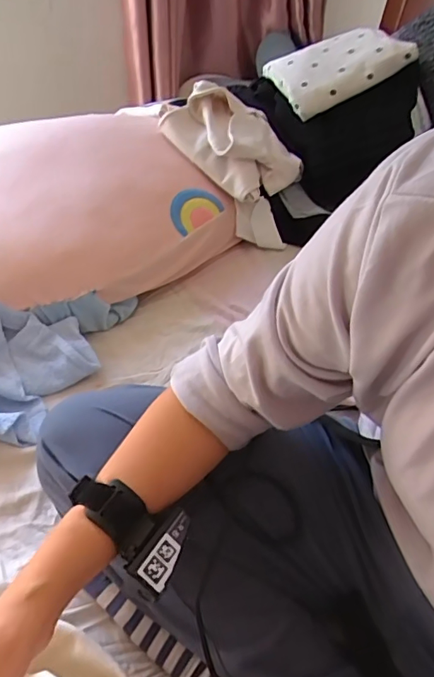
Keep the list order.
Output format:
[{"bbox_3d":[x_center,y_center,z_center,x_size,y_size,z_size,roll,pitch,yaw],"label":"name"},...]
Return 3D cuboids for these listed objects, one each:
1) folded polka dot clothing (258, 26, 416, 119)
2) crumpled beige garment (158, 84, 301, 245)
[{"bbox_3d":[0.214,-0.489,0.862,0.217,0.032,0.138,-23,66,4],"label":"folded polka dot clothing"},{"bbox_3d":[0.042,-0.312,0.869,0.238,0.193,0.171,33,53,28],"label":"crumpled beige garment"}]

